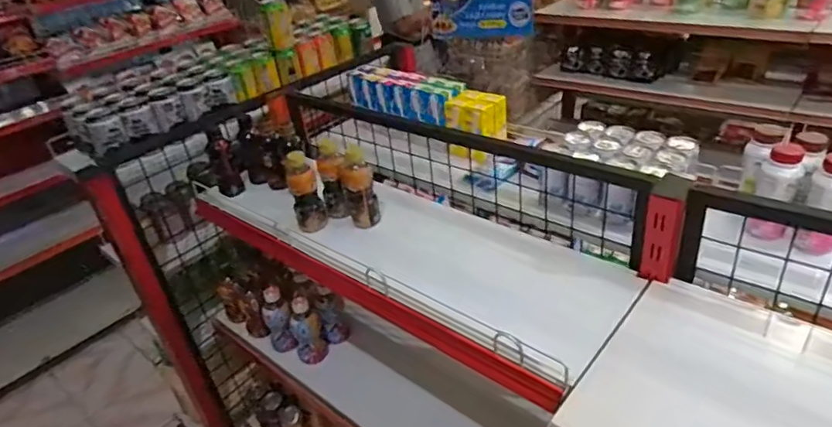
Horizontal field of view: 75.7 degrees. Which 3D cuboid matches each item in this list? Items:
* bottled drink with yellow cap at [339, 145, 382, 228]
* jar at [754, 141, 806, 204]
[{"bbox_3d":[-0.101,-0.046,0.962,0.055,0.141,0.044,-13,32,-9],"label":"bottled drink with yellow cap"},{"bbox_3d":[0.532,-0.054,0.780,0.053,0.084,0.050,-6,32,4],"label":"jar"}]

